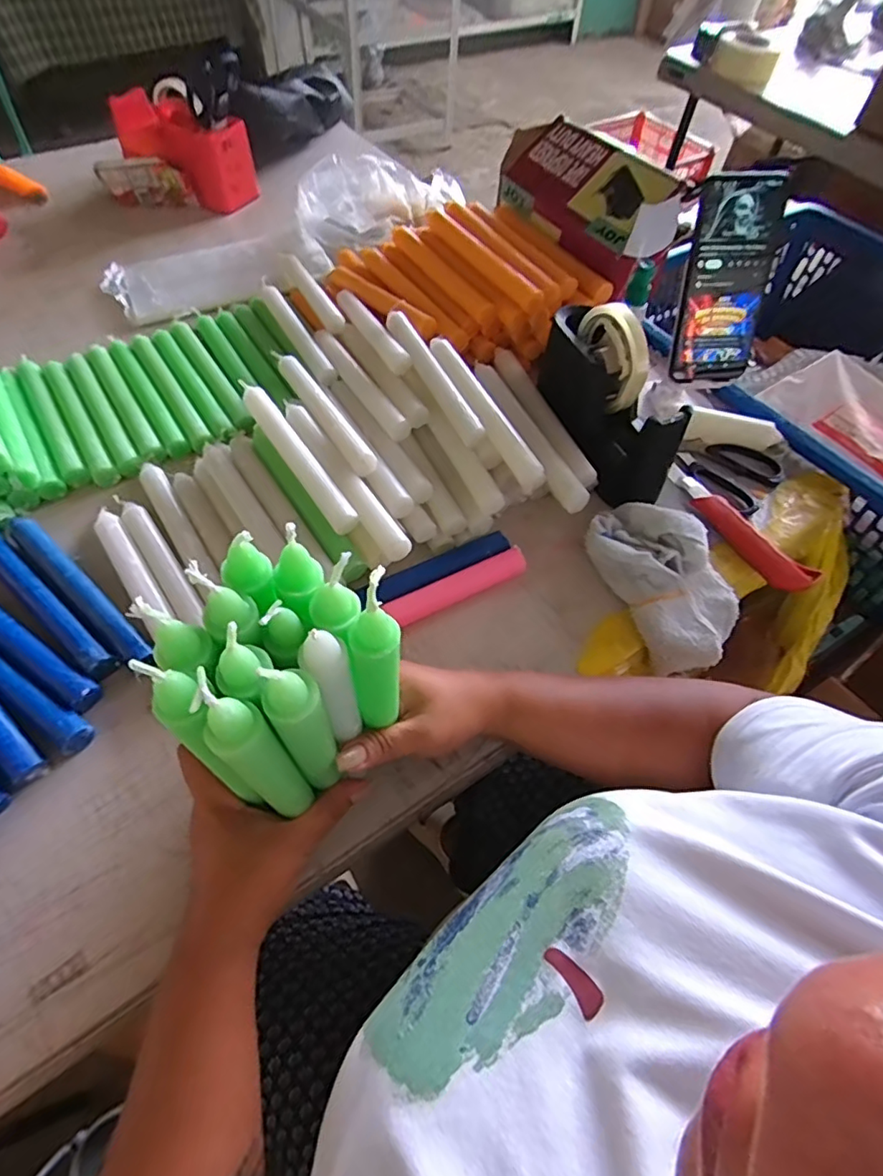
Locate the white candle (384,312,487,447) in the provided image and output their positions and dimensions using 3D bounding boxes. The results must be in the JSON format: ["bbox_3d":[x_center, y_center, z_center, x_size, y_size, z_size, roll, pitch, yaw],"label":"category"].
[{"bbox_3d":[-0.010,-0.203,0.533,0.024,0.018,0.196,-19,60,-14],"label":"white candle"}]

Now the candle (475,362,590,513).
[{"bbox_3d":[0.080,-0.150,0.531,0.021,0.017,0.207,-18,60,-13],"label":"candle"}]

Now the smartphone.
[{"bbox_3d":[0.257,-0.273,0.504,0.071,0.162,0.019,-2,33,2],"label":"smartphone"}]

